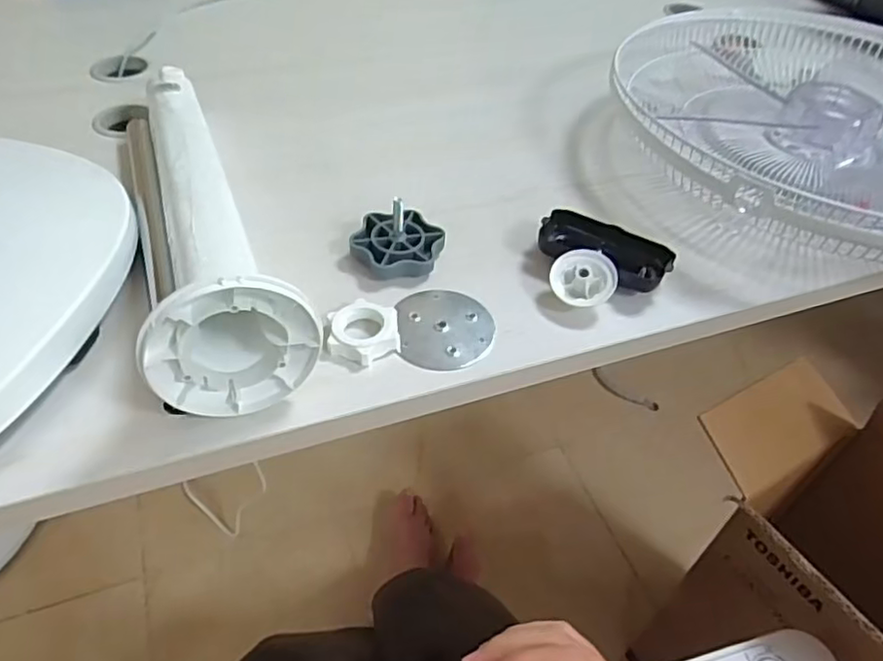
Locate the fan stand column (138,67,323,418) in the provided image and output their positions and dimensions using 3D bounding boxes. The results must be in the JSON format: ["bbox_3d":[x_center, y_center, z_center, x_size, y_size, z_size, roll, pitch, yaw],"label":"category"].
[{"bbox_3d":[-0.210,-0.106,0.505,0.101,0.100,0.381,-19,51,-21],"label":"fan stand column"}]

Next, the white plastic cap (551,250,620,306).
[{"bbox_3d":[0.114,-0.042,0.516,0.051,0.012,0.046,2,82,13],"label":"white plastic cap"}]

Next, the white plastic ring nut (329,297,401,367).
[{"bbox_3d":[-0.057,0.002,0.480,0.051,0.015,0.052,2,46,-3],"label":"white plastic ring nut"}]

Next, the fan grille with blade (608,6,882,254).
[{"bbox_3d":[0.395,-0.210,0.671,0.448,0.083,0.415,2,46,-3],"label":"fan grille with blade"}]

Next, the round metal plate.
[{"bbox_3d":[0.004,-0.003,0.495,0.073,0.004,0.081,-3,47,-7],"label":"round metal plate"}]

